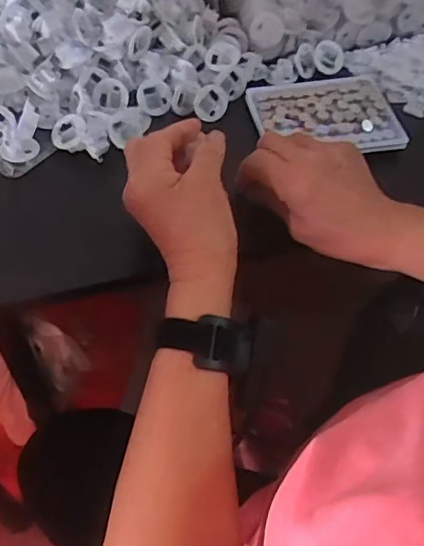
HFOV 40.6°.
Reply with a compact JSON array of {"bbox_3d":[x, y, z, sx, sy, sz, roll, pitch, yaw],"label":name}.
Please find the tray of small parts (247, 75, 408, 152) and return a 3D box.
[{"bbox_3d":[0.107,-0.154,0.547,0.136,0.010,0.103,-5,55,-7],"label":"tray of small parts"}]

